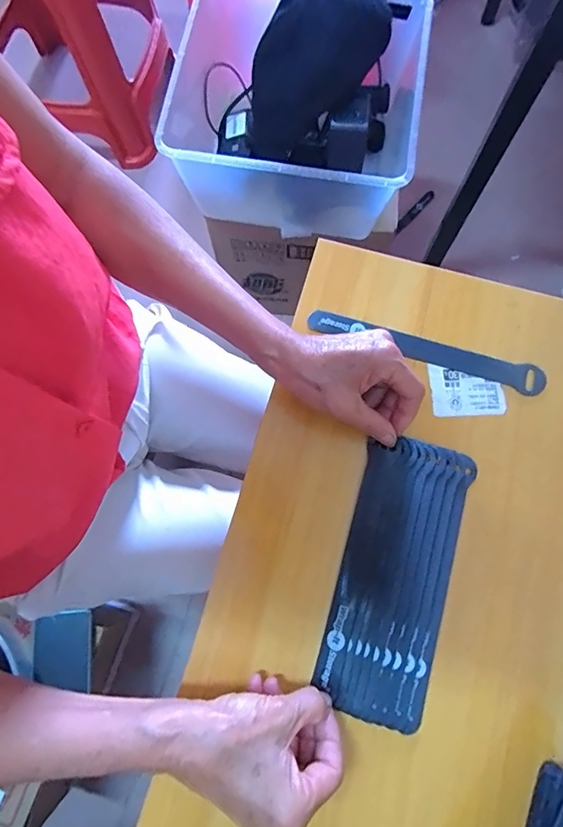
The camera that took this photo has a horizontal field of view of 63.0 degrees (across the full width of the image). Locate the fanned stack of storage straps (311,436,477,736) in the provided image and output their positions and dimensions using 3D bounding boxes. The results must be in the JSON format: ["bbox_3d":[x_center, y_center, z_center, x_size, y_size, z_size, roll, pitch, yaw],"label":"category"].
[{"bbox_3d":[0.085,0.119,0.342,0.077,0.008,0.197,16,77,5],"label":"fanned stack of storage straps"}]

